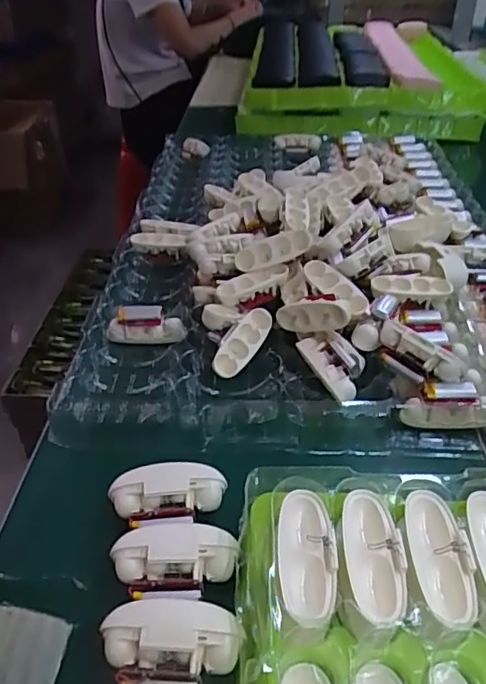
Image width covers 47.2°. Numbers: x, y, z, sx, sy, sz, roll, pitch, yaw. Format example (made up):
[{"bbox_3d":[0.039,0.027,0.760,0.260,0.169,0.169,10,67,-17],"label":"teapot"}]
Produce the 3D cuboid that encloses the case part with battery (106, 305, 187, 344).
[{"bbox_3d":[-0.079,-0.015,0.455,0.063,0.028,0.021,2,37,4],"label":"case part with battery"}]

